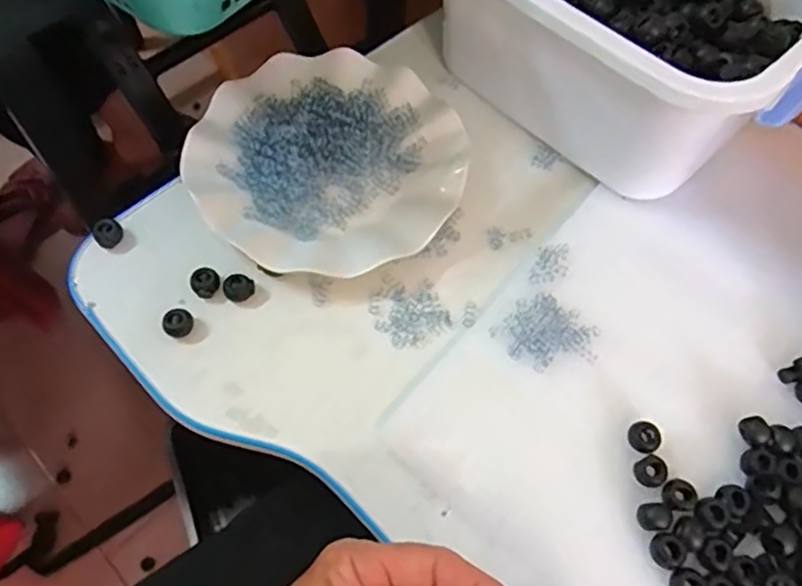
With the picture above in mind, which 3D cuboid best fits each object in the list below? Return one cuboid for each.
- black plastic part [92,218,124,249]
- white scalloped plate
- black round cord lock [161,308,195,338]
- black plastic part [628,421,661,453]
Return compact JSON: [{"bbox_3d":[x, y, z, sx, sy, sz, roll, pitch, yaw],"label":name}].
[{"bbox_3d":[-0.190,-0.039,0.419,0.017,0.011,0.015,-34,70,-18],"label":"black plastic part"},{"bbox_3d":[-0.050,-0.093,0.449,0.176,0.022,0.175,1,63,-3],"label":"white scalloped plate"},{"bbox_3d":[-0.136,0.018,0.394,0.017,0.011,0.015,-29,69,-16],"label":"black round cord lock"},{"bbox_3d":[0.138,0.082,0.367,0.016,0.007,0.017,1,63,-3],"label":"black plastic part"}]

